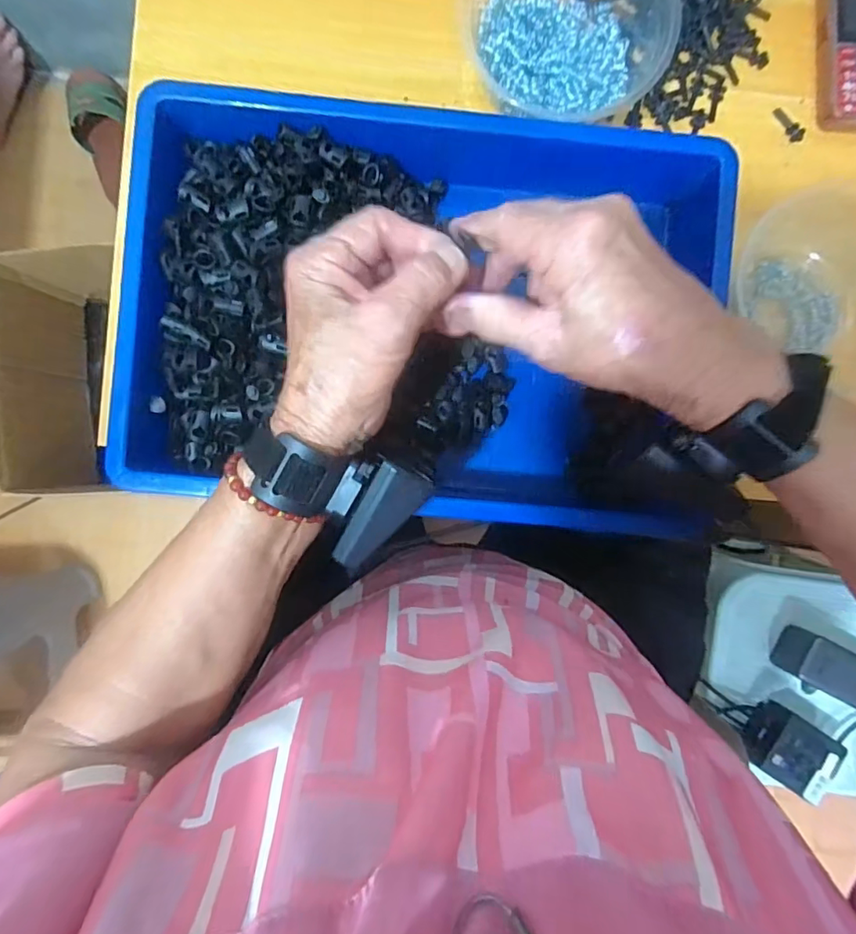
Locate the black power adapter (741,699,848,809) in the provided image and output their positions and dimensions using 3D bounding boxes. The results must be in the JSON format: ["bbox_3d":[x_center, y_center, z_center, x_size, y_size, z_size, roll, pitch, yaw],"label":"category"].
[{"bbox_3d":[0.412,0.320,0.598,0.078,0.047,0.071,33,89,-2],"label":"black power adapter"}]

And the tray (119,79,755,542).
[{"bbox_3d":[0.017,-0.102,0.350,0.394,0.064,0.271,5,90,-2],"label":"tray"}]

